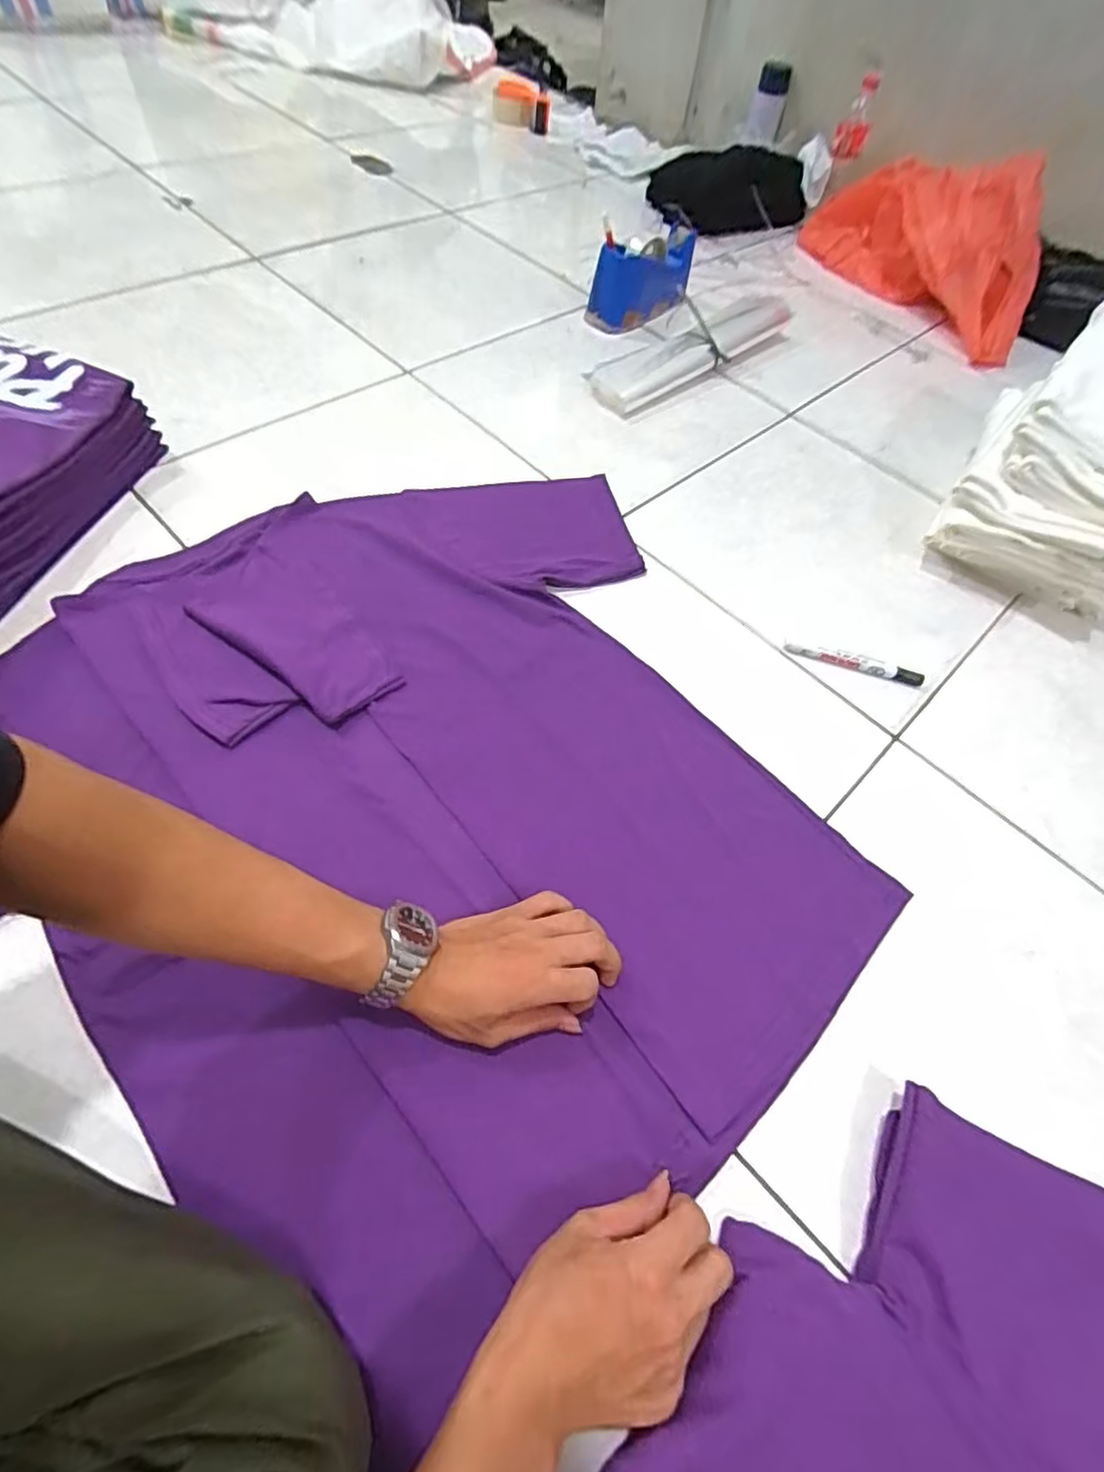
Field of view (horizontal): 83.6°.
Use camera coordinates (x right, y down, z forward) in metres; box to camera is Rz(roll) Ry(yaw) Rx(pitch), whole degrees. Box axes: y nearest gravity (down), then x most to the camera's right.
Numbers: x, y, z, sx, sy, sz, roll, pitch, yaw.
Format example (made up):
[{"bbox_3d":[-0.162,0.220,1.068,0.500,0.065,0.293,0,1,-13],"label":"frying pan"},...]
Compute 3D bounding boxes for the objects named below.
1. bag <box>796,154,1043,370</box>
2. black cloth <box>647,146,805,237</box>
[{"bbox_3d":[0.585,-0.773,0.961,0.085,0.199,0.419,-30,66,-22],"label":"bag"},{"bbox_3d":[0.317,-0.968,1.098,0.281,0.113,0.081,4,60,-2],"label":"black cloth"}]

